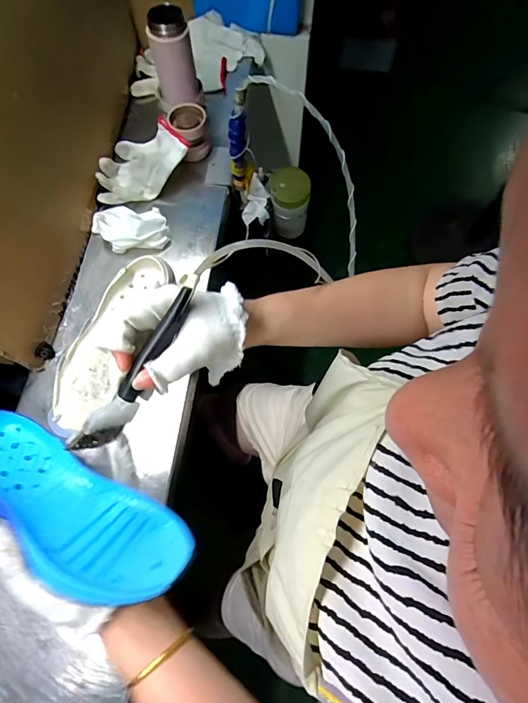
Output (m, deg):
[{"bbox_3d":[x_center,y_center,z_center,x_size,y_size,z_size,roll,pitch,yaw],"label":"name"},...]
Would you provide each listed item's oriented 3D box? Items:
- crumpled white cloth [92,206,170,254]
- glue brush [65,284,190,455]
[{"bbox_3d":[-0.220,-0.201,0.658,0.119,0.037,0.079,-8,67,-2],"label":"crumpled white cloth"},{"bbox_3d":[-0.099,0.017,0.313,0.018,0.029,0.146,34,94,14],"label":"glue brush"}]

